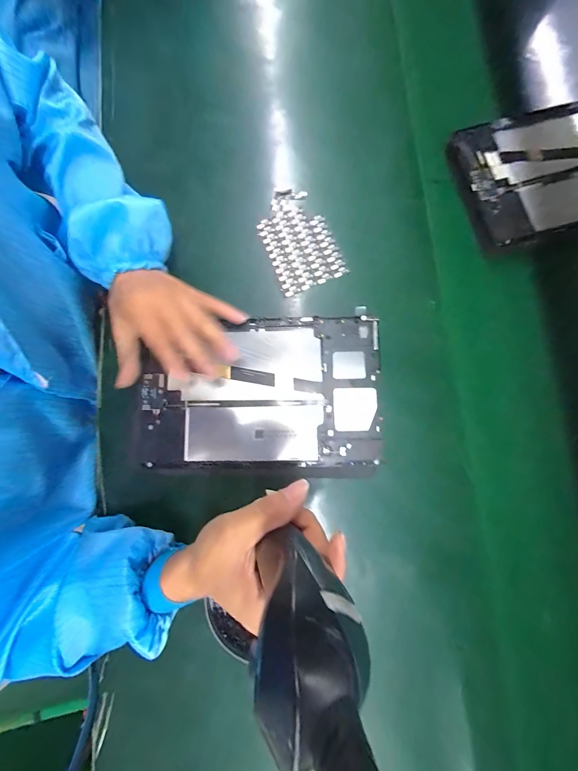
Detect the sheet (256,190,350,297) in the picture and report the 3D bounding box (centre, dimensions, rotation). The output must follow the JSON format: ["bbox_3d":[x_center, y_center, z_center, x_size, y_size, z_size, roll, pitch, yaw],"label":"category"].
[{"bbox_3d":[0.009,-0.168,0.342,0.074,0.006,0.120,-22,82,-3],"label":"sheet"}]

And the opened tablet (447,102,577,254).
[{"bbox_3d":[0.307,-0.243,0.334,0.225,0.015,0.145,-15,82,-2],"label":"opened tablet"}]

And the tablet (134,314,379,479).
[{"bbox_3d":[-0.029,0.012,0.296,0.230,0.013,0.154,-1,80,1],"label":"tablet"}]

